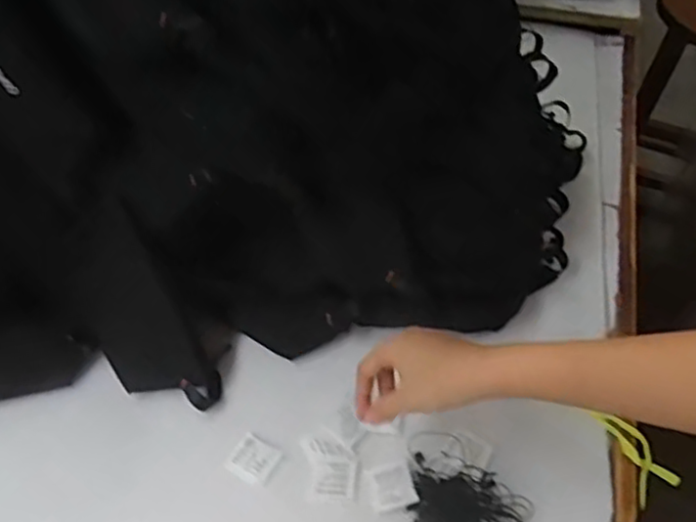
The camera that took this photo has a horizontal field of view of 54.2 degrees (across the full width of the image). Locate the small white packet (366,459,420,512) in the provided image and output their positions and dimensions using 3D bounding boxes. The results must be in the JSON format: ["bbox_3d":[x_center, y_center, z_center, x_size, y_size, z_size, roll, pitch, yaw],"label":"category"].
[{"bbox_3d":[0.038,0.197,0.598,0.038,0.005,0.040,-12,53,-7],"label":"small white packet"}]

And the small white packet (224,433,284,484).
[{"bbox_3d":[-0.086,0.181,0.622,0.041,0.004,0.039,24,57,19],"label":"small white packet"}]

